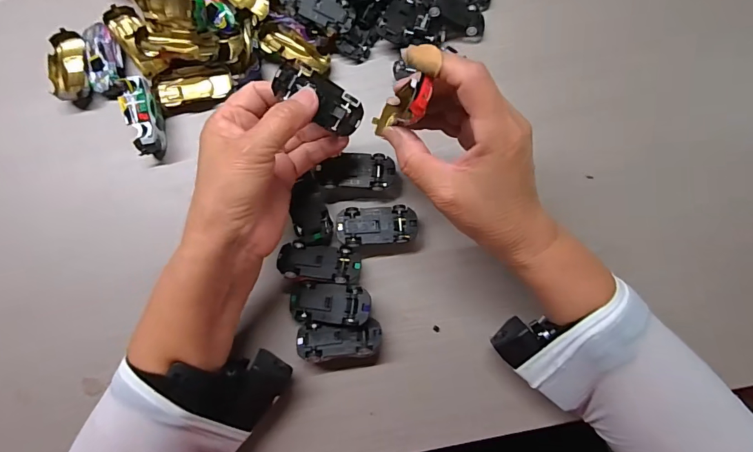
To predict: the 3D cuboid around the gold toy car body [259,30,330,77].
[{"bbox_3d":[-0.071,-0.154,0.373,0.061,0.015,0.025,26,82,3],"label":"gold toy car body"}]

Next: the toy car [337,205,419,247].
[{"bbox_3d":[0.001,0.000,0.344,0.063,0.014,0.030,-5,82,-1],"label":"toy car"}]

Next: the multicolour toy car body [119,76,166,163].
[{"bbox_3d":[-0.193,-0.090,0.354,0.024,0.035,0.062,-14,82,-3],"label":"multicolour toy car body"}]

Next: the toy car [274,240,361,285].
[{"bbox_3d":[-0.046,0.032,0.338,0.064,0.016,0.032,6,55,-1],"label":"toy car"}]

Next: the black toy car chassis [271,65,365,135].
[{"bbox_3d":[-0.038,-0.090,0.293,0.065,0.012,0.027,30,82,-22],"label":"black toy car chassis"}]

